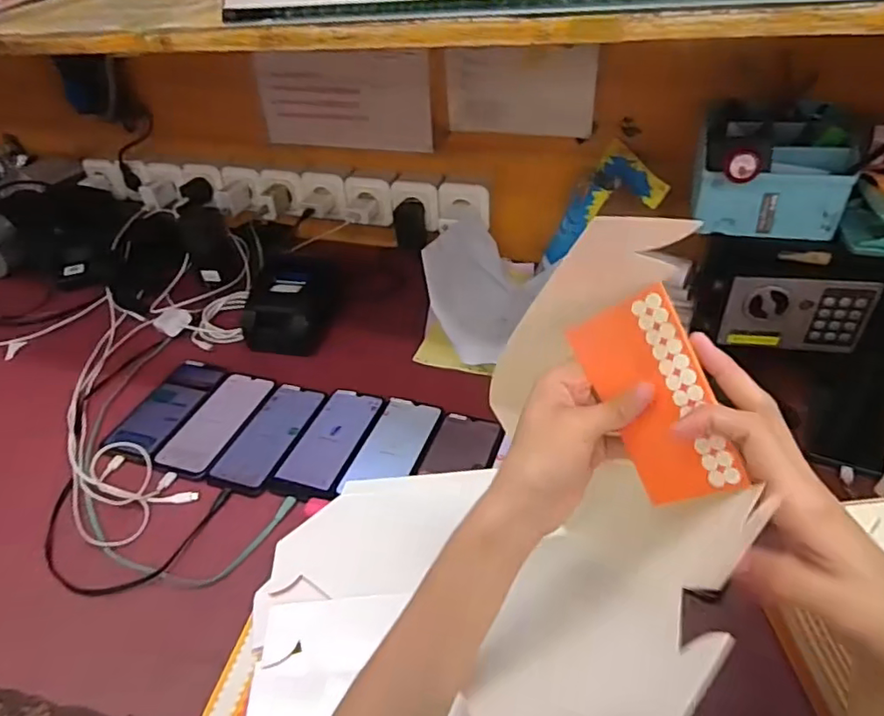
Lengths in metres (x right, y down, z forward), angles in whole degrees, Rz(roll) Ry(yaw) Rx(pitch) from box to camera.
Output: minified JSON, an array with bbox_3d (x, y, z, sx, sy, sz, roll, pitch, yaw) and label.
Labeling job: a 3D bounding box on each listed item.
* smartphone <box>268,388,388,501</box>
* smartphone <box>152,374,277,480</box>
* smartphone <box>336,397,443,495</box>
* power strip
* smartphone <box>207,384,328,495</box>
[{"bbox_3d":[-0.131,0.099,0.682,0.080,0.011,0.163,10,42,18],"label":"smartphone"},{"bbox_3d":[-0.278,0.078,0.711,0.081,0.011,0.164,8,41,16],"label":"smartphone"},{"bbox_3d":[-0.056,0.101,0.666,0.073,0.008,0.141,10,42,18],"label":"smartphone"},{"bbox_3d":[-0.312,-0.278,0.989,0.804,0.065,0.098,10,42,19],"label":"power strip"},{"bbox_3d":[-0.204,0.090,0.690,0.078,0.004,0.164,8,41,17],"label":"smartphone"}]

